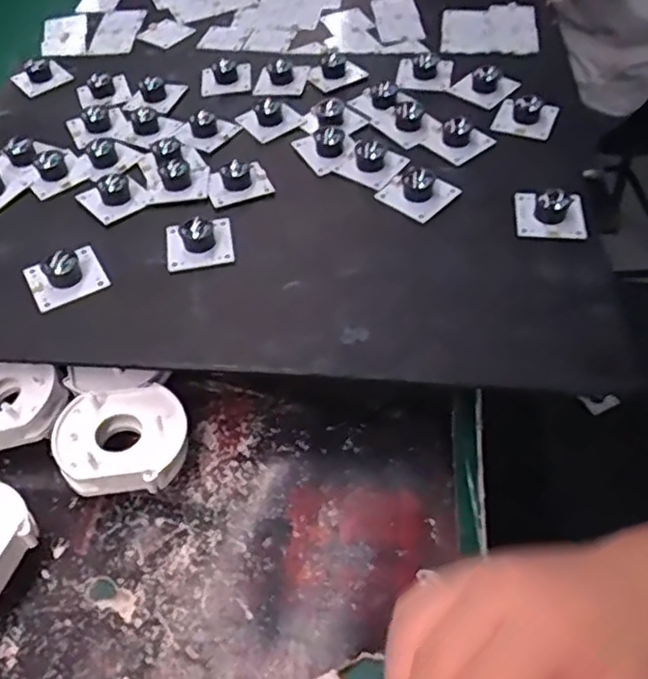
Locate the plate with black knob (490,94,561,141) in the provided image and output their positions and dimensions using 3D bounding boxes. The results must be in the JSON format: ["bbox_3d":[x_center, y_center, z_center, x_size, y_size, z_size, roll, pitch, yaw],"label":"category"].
[{"bbox_3d":[0.155,-0.175,0.511,0.046,0.018,0.039,17,53,16],"label":"plate with black knob"}]

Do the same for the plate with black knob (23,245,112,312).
[{"bbox_3d":[-0.164,-0.046,0.417,0.045,0.021,0.043,-26,54,-18],"label":"plate with black knob"}]

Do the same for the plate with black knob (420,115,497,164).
[{"bbox_3d":[0.100,-0.152,0.494,0.038,0.019,0.039,-32,56,-22],"label":"plate with black knob"}]

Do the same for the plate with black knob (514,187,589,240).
[{"bbox_3d":[0.149,-0.086,0.432,0.043,0.018,0.040,6,51,7],"label":"plate with black knob"}]

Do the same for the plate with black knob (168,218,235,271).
[{"bbox_3d":[-0.082,-0.066,0.432,0.043,0.017,0.041,-9,51,-5],"label":"plate with black knob"}]

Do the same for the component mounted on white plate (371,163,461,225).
[{"bbox_3d":[0.065,-0.107,0.457,0.043,0.020,0.046,-38,59,-25],"label":"component mounted on white plate"}]

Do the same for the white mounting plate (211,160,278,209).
[{"bbox_3d":[-0.061,-0.115,0.473,0.043,0.017,0.035,-21,53,-14],"label":"white mounting plate"}]

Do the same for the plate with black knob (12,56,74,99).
[{"bbox_3d":[-0.251,-0.237,0.592,0.043,0.014,0.037,-33,57,-22],"label":"plate with black knob"}]

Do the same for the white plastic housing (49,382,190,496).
[{"bbox_3d":[-0.113,0.053,0.375,0.071,0.020,0.064,-3,51,0],"label":"white plastic housing"}]

